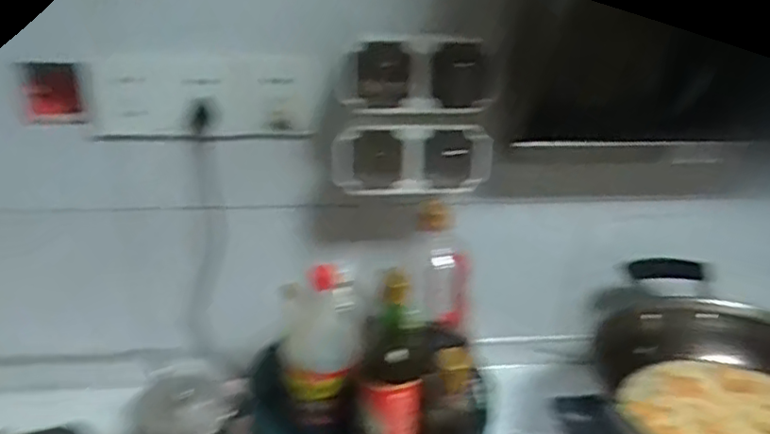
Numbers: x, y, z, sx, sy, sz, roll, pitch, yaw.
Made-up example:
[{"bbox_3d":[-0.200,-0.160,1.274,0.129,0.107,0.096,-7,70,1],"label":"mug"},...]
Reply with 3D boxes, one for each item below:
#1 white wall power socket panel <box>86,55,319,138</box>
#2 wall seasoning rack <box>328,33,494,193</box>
[{"bbox_3d":[-0.212,-0.140,0.742,0.263,0.093,0.026,2,22,0],"label":"white wall power socket panel"},{"bbox_3d":[0.039,-0.110,0.712,0.176,0.176,0.084,-5,23,-16],"label":"wall seasoning rack"}]

